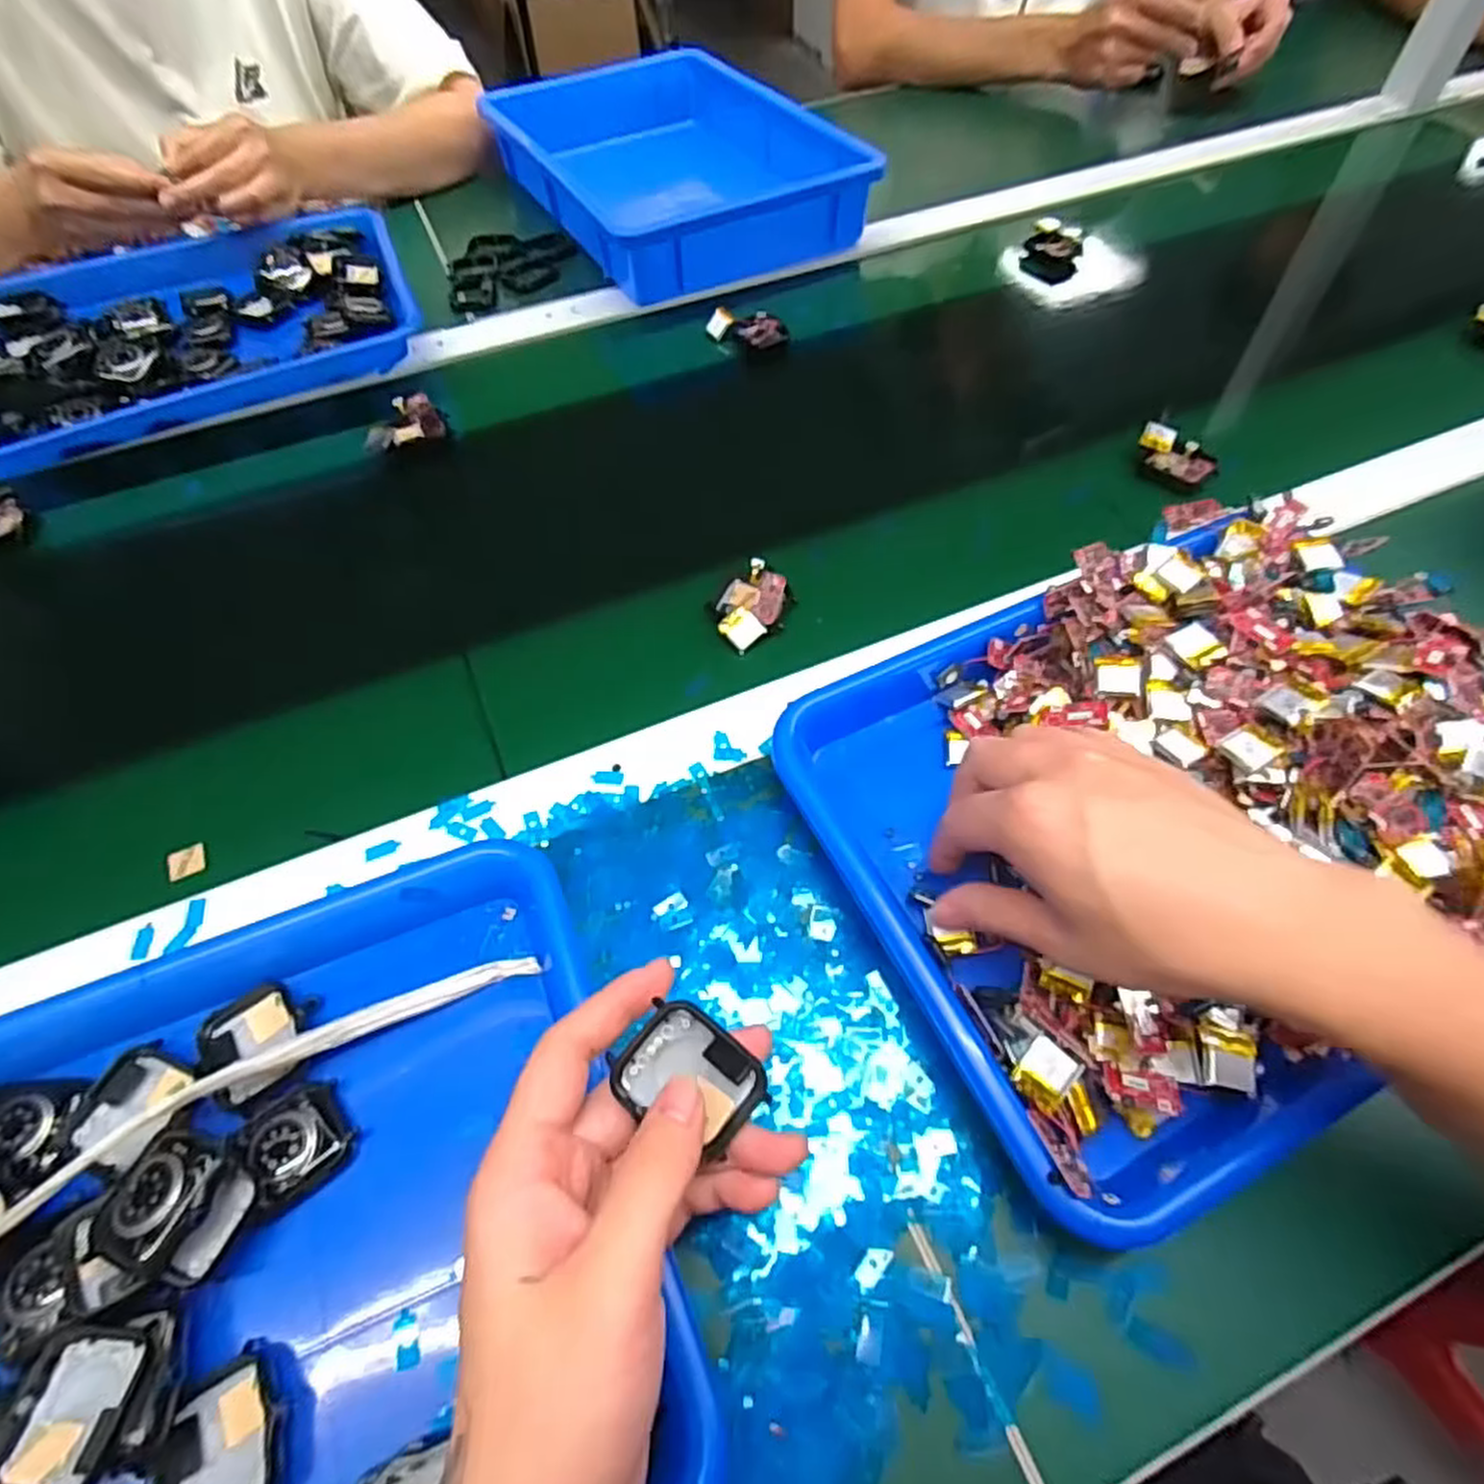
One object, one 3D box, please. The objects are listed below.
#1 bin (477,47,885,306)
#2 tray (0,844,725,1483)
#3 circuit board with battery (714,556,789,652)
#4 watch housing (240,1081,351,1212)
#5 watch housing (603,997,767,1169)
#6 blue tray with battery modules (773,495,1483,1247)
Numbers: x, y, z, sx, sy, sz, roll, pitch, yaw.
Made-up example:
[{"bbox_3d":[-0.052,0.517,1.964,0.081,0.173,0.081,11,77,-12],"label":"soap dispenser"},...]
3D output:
[{"bbox_3d":[-0.067,-0.537,0.707,0.243,0.051,0.346,-27,61,-14],"label":"bin"},{"bbox_3d":[-0.198,0.200,0.275,0.326,0.058,0.258,-19,63,-9],"label":"tray"},{"bbox_3d":[0.006,-0.080,0.446,0.041,0.023,0.047,-5,58,-2],"label":"circuit board with battery"},{"bbox_3d":[-0.171,0.152,0.293,0.031,0.012,0.033,-32,63,-17],"label":"watch housing"},{"bbox_3d":[-0.015,0.108,0.252,0.043,0.010,0.033,33,83,2],"label":"watch housing"},{"bbox_3d":[0.209,0.016,0.351,0.342,0.064,0.264,-26,61,-14],"label":"blue tray with battery modules"}]

